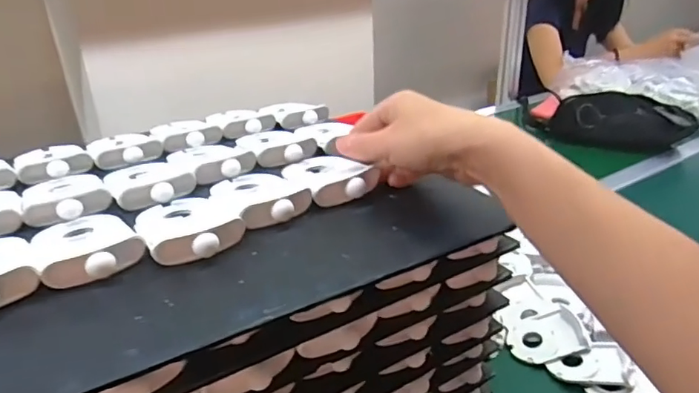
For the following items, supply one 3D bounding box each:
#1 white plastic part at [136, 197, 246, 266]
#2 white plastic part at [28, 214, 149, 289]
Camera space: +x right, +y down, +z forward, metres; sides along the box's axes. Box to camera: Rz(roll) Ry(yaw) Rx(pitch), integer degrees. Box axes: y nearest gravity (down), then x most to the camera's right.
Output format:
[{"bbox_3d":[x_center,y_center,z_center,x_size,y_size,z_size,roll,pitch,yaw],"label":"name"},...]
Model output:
[{"bbox_3d":[-0.108,0.019,0.357,0.061,0.018,0.083,-16,28,-28],"label":"white plastic part"},{"bbox_3d":[-0.168,0.030,0.338,0.057,0.018,0.090,-17,29,-29],"label":"white plastic part"}]

